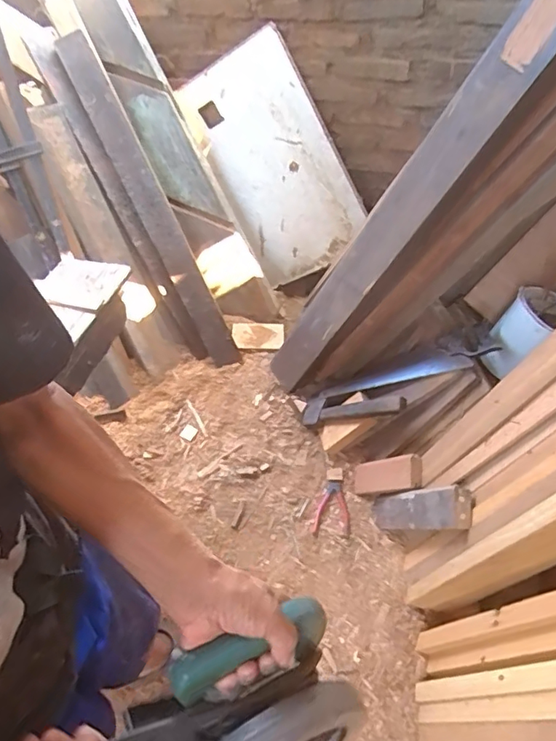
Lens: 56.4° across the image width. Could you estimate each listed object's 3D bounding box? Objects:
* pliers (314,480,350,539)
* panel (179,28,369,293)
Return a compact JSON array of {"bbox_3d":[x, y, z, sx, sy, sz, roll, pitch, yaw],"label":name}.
[{"bbox_3d":[0.137,0.359,1.350,0.091,0.018,0.146,-3,51,4],"label":"pliers"},{"bbox_3d":[-0.007,-0.578,1.542,0.377,0.663,0.040,-17,34,28],"label":"panel"}]

